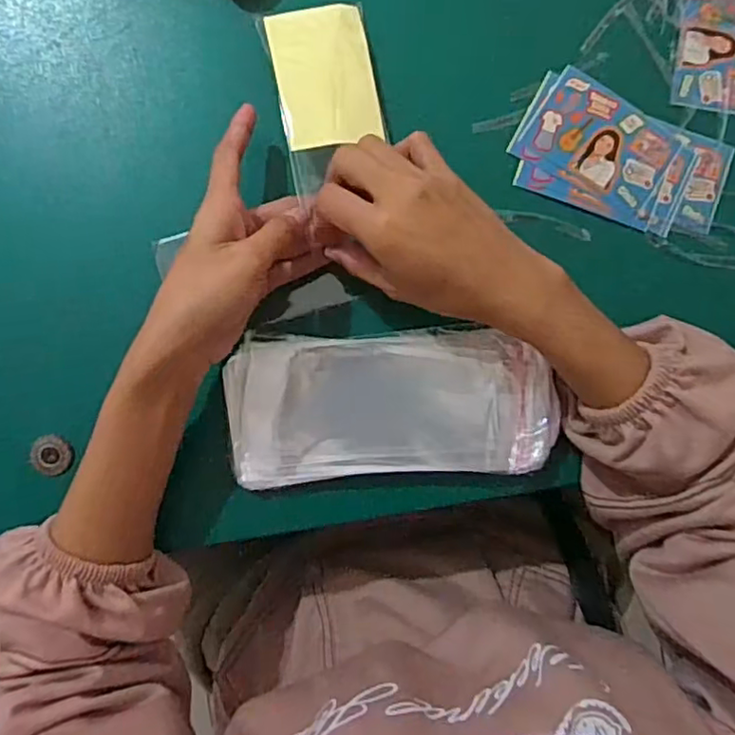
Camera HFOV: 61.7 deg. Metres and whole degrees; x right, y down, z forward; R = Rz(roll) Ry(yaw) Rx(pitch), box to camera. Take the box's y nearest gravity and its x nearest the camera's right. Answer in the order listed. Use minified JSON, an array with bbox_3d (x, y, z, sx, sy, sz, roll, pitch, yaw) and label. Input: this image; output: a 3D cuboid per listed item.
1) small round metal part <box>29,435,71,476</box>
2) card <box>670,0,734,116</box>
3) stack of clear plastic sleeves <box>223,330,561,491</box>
[{"bbox_3d":[-0.193,0.053,0.375,0.024,0.008,0.021,31,89,-4],"label":"small round metal part"},{"bbox_3d":[0.235,-0.214,0.407,0.060,0.004,0.092,8,88,-2],"label":"card"},{"bbox_3d":[0.014,0.023,0.370,0.190,0.019,0.085,-3,91,-4],"label":"stack of clear plastic sleeves"}]

